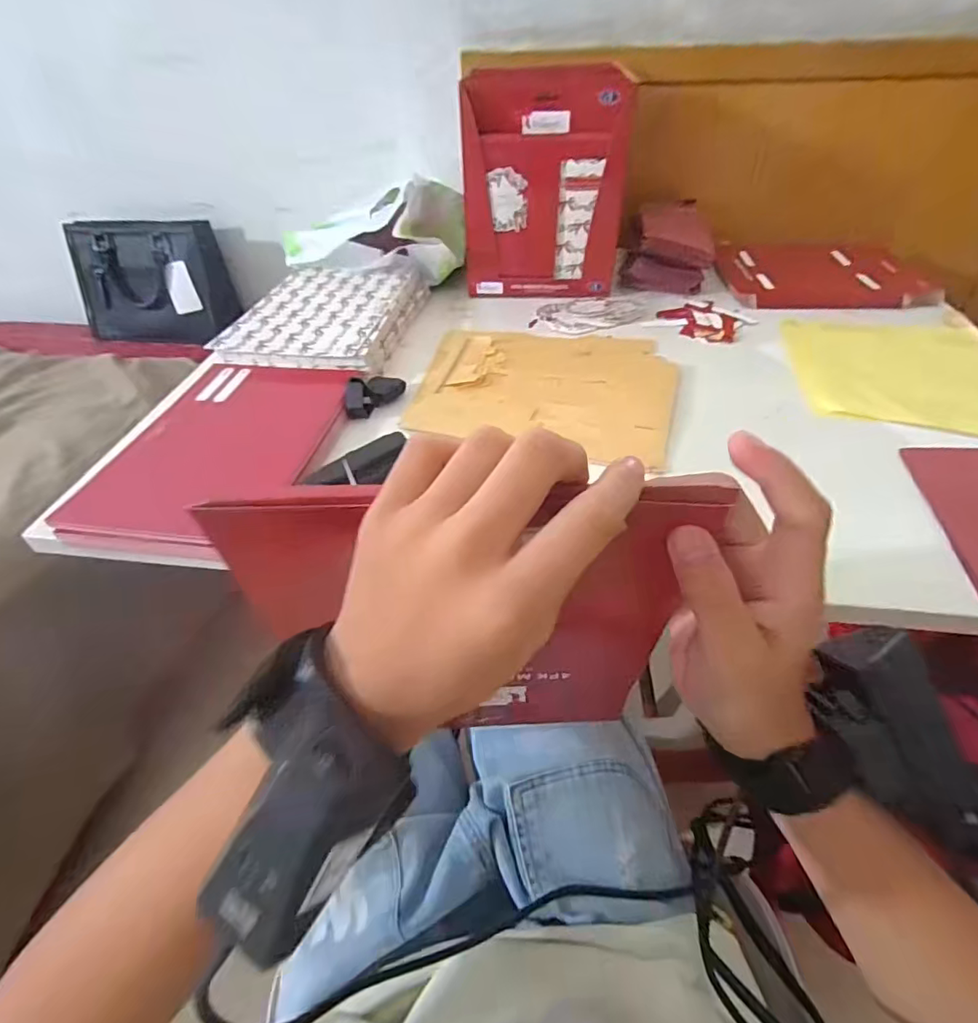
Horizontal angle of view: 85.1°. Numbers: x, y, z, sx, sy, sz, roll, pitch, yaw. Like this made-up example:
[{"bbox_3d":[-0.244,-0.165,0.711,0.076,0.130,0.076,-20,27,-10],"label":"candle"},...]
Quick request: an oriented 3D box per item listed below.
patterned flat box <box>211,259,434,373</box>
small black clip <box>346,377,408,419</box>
[{"bbox_3d":[-0.202,-0.252,0.685,0.195,0.040,0.254,5,43,7],"label":"patterned flat box"},{"bbox_3d":[-0.121,-0.128,0.560,0.032,0.027,0.070,19,46,21],"label":"small black clip"}]

